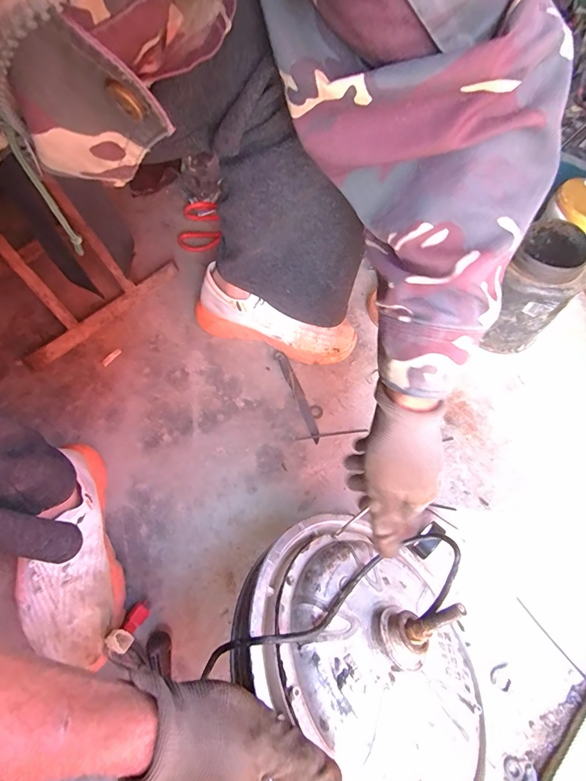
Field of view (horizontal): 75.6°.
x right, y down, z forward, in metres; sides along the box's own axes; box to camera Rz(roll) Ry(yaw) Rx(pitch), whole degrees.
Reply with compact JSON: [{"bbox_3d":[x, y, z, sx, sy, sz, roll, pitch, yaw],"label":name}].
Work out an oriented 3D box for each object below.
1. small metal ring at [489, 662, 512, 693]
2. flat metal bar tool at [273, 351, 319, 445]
[{"bbox_3d":[0.233,0.323,0.425,0.021,0.004,0.025,-2,61,0],"label":"small metal ring"},{"bbox_3d":[0.008,0.005,0.600,0.018,0.013,0.165,-21,63,-10],"label":"flat metal bar tool"}]

